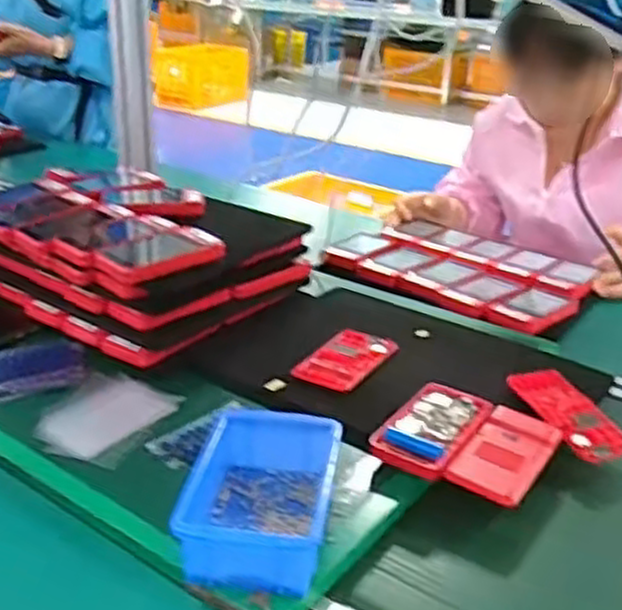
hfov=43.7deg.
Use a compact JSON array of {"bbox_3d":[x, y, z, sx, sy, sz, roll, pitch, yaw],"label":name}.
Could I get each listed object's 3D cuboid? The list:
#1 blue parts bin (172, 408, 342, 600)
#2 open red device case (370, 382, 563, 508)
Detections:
[{"bbox_3d":[-0.034,0.139,0.568,0.097,0.050,0.143,6,25,8],"label":"blue parts bin"},{"bbox_3d":[0.133,0.110,0.657,0.130,0.013,0.120,15,27,26],"label":"open red device case"}]

